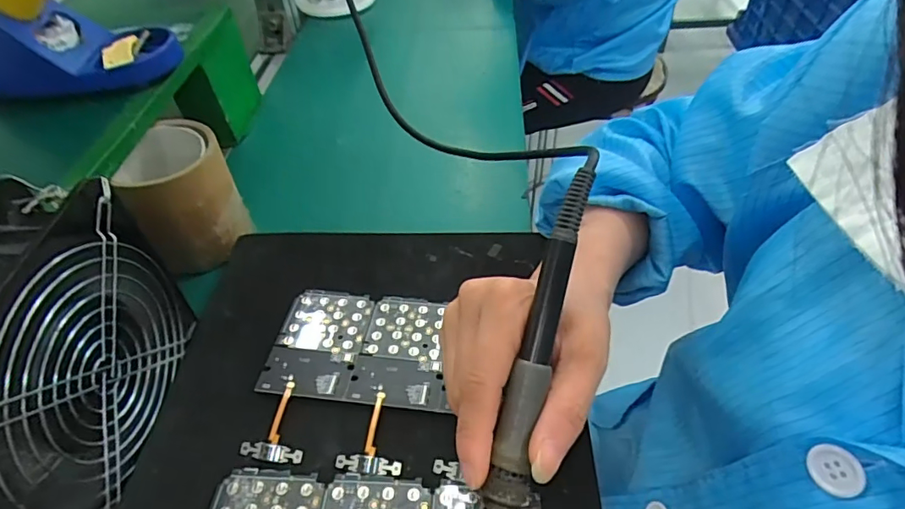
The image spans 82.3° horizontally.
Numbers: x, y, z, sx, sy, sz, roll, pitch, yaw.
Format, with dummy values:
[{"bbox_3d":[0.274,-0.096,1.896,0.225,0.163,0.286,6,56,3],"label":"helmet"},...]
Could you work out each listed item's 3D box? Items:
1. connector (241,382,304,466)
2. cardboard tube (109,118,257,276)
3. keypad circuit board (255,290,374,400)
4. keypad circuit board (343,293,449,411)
[{"bbox_3d":[-0.099,0.095,0.296,0.034,0.005,0.045,1,46,6],"label":"connector"},{"bbox_3d":[-0.214,-0.050,0.405,0.077,0.075,0.083,-34,52,-25],"label":"cardboard tube"},{"bbox_3d":[-0.086,0.055,0.333,0.055,0.005,0.078,3,46,8],"label":"keypad circuit board"},{"bbox_3d":[-0.031,0.058,0.326,0.054,0.004,0.077,3,46,8],"label":"keypad circuit board"}]

